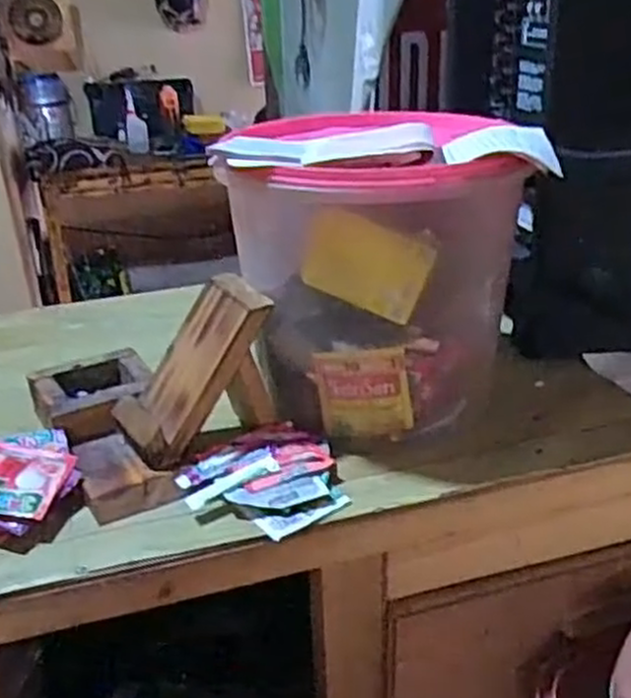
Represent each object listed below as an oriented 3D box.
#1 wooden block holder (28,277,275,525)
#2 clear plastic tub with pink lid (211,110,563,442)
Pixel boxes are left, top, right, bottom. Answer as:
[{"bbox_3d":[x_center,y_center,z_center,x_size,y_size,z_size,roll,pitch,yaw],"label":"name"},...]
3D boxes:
[{"bbox_3d":[-0.099,0.017,0.640,0.118,0.112,0.075,-21,31,-30],"label":"wooden block holder"},{"bbox_3d":[0.067,-0.073,0.675,0.238,0.227,0.209,5,28,17],"label":"clear plastic tub with pink lid"}]

